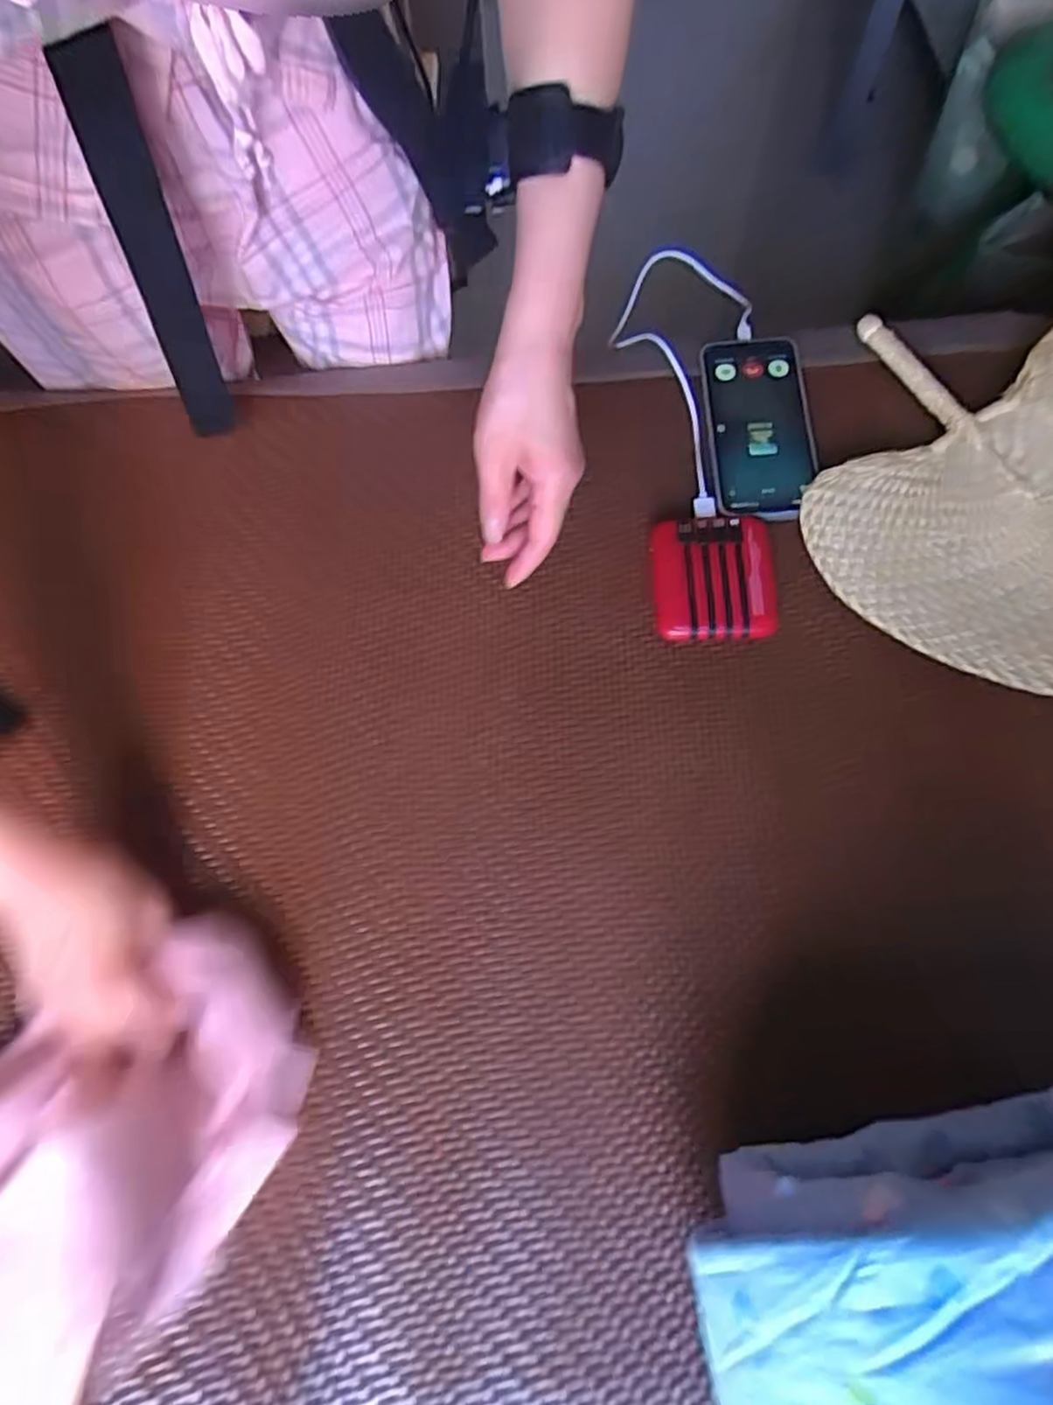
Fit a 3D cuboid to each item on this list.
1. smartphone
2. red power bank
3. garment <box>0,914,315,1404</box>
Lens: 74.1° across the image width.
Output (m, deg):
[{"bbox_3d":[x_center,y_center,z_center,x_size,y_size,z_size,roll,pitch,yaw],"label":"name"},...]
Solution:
[{"bbox_3d":[0.179,-0.217,0.540,0.077,0.011,0.164,-1,71,1],"label":"smartphone"},{"bbox_3d":[0.134,-0.089,0.506,0.085,0.024,0.091,1,71,1],"label":"red power bank"},{"bbox_3d":[-0.284,0.311,0.370,0.202,0.060,0.409,34,79,11],"label":"garment"}]

